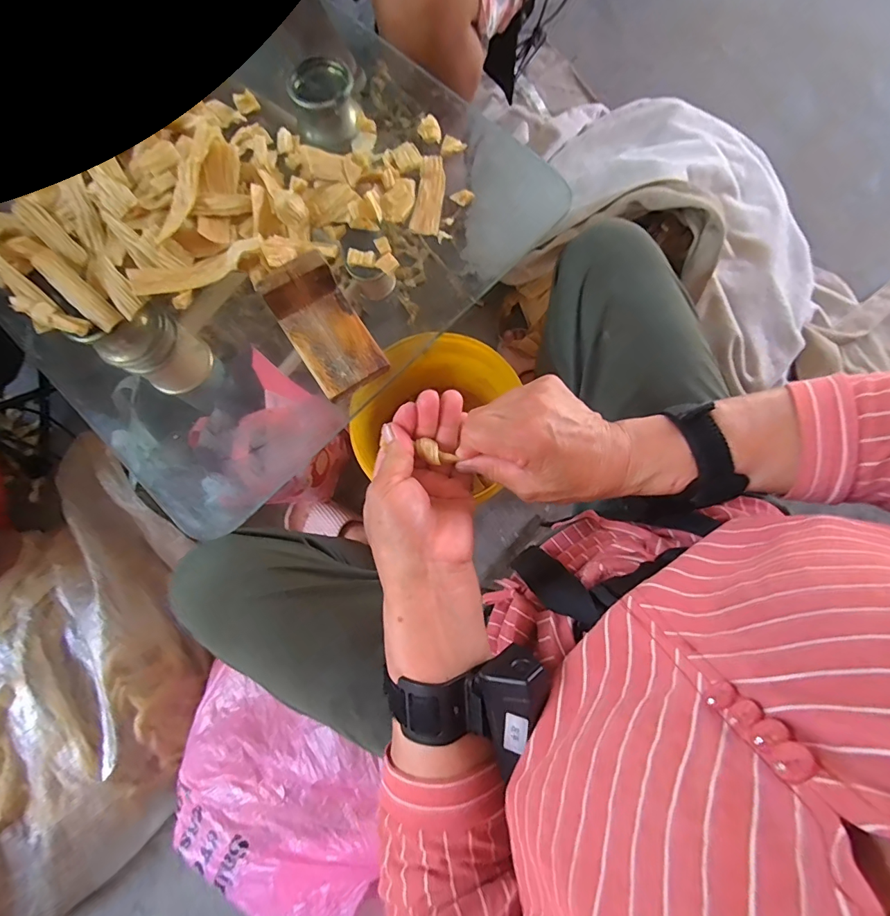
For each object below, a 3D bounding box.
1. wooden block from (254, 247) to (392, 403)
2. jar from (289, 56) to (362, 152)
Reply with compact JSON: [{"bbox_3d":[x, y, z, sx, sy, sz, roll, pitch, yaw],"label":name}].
[{"bbox_3d":[-0.102,-0.112,0.377,0.061,0.045,0.103,-33,79,-6],"label":"wooden block"},{"bbox_3d":[-0.135,-0.398,0.503,0.067,0.054,0.071,0,77,1],"label":"jar"}]

